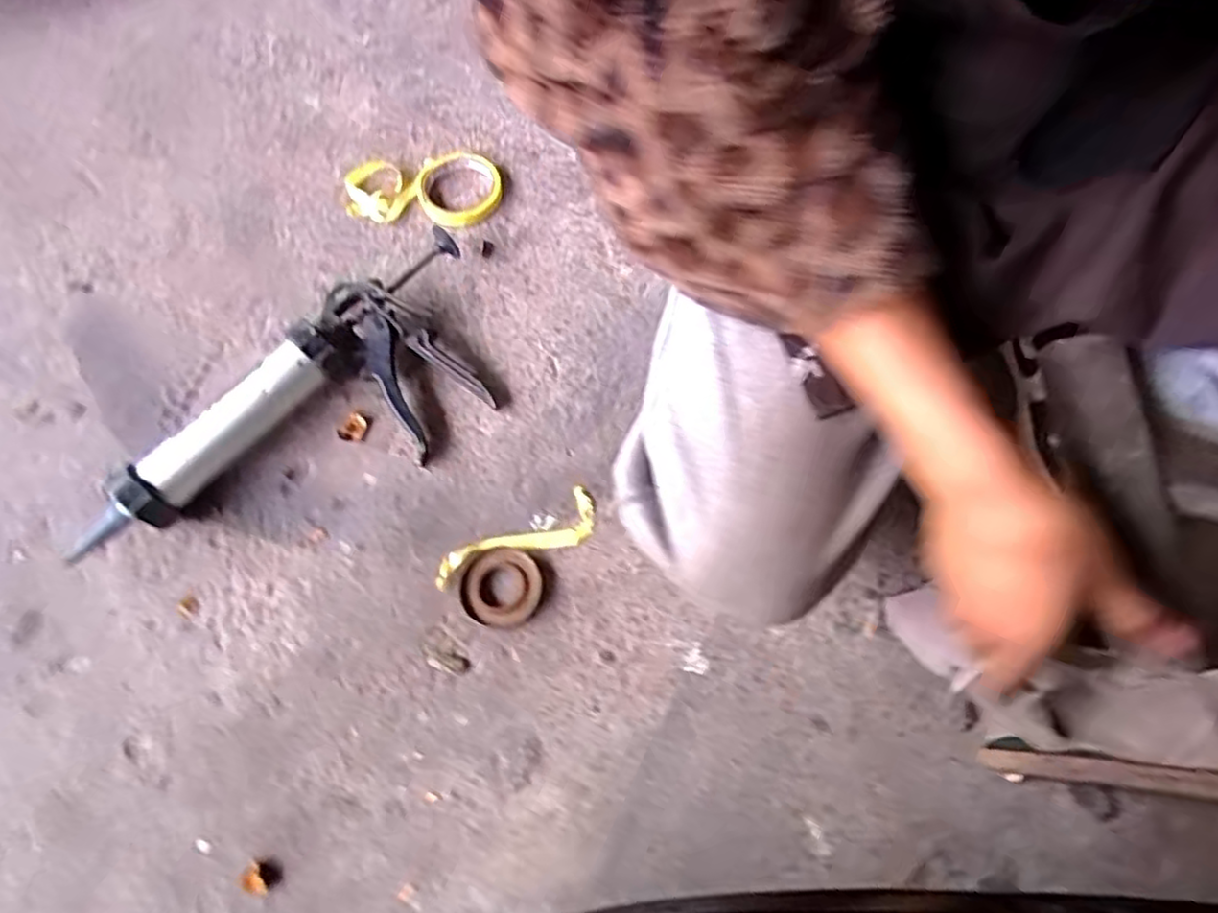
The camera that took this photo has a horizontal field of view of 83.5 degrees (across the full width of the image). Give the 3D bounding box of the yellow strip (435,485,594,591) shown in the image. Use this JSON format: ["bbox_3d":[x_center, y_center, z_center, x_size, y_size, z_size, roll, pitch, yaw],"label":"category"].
[{"bbox_3d":[-0.085,0.084,0.654,0.164,0.009,0.051,-29,70,-11],"label":"yellow strip"}]

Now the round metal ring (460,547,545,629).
[{"bbox_3d":[-0.100,0.121,0.636,0.075,0.015,0.071,0,68,1],"label":"round metal ring"}]

